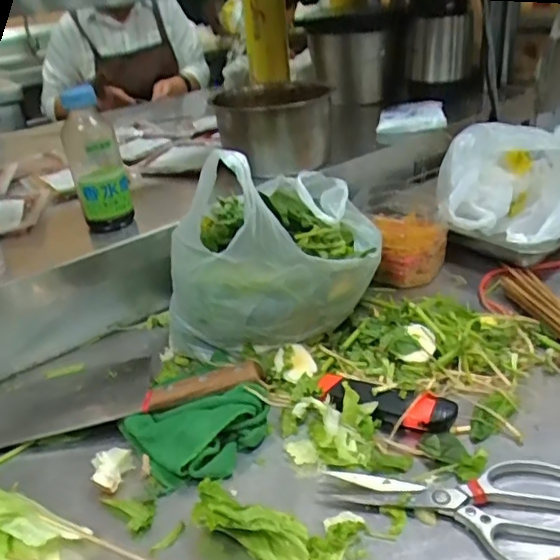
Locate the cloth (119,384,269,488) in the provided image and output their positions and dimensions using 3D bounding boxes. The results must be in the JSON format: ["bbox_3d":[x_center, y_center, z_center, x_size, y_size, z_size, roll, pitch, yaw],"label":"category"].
[{"bbox_3d":[-0.083,0.151,0.556,0.149,0.036,0.088,-9,29,-3],"label":"cloth"}]

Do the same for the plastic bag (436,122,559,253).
[{"bbox_3d":[0.355,-0.143,0.872,0.209,0.143,0.213,3,31,18],"label":"plastic bag"}]

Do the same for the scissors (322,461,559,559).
[{"bbox_3d":[0.150,0.187,0.461,0.211,0.016,0.096,-3,29,5],"label":"scissors"}]

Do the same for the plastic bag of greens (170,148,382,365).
[{"bbox_3d":[-0.003,-0.041,0.672,0.210,0.228,0.232,11,34,30],"label":"plastic bag of greens"}]

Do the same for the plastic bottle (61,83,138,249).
[{"bbox_3d":[-0.233,-0.140,0.721,0.060,0.188,0.053,-23,34,-28],"label":"plastic bottle"}]

